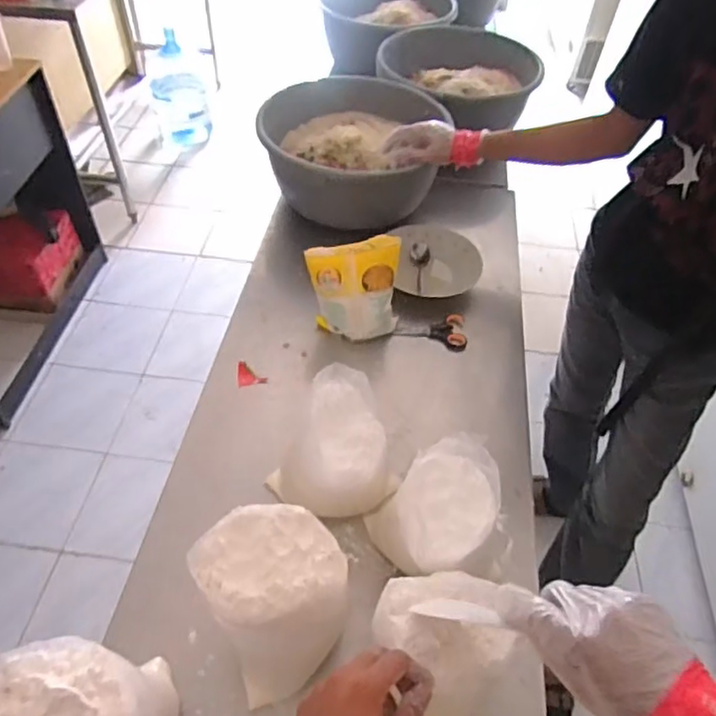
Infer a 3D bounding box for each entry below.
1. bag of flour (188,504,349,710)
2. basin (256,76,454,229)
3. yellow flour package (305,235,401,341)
[{"bbox_3d":[-0.085,0.251,0.630,0.127,0.187,0.128,-24,54,-22],"label":"bag of flour"},{"bbox_3d":[-0.016,-0.425,1.231,0.353,0.165,0.326,2,49,-2],"label":"basin"},{"bbox_3d":[-0.008,-0.106,0.974,0.145,0.151,0.084,0,49,-3],"label":"yellow flour package"}]

